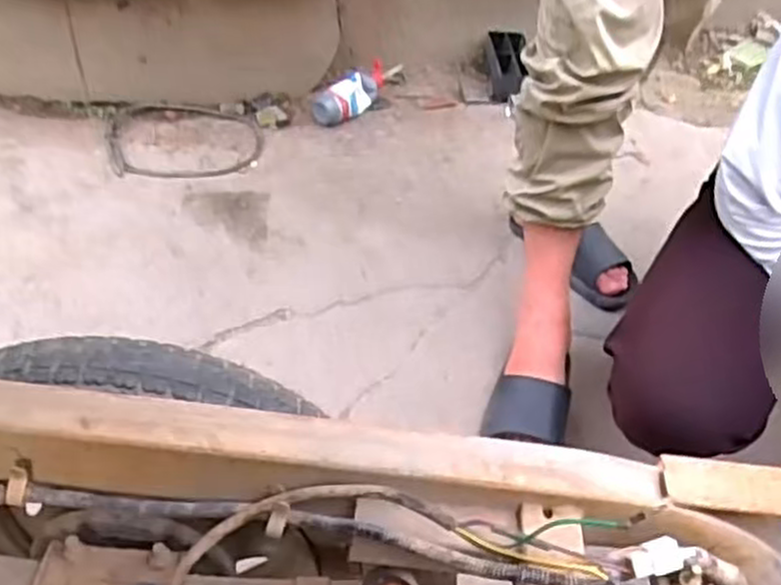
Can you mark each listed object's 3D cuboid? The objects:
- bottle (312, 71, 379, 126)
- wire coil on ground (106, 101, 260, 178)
[{"bbox_3d":[-0.085,-0.403,1.605,0.069,0.056,0.174,33,51,22],"label":"bottle"},{"bbox_3d":[-0.403,-0.296,1.504,0.307,0.013,0.218,4,46,-4],"label":"wire coil on ground"}]

